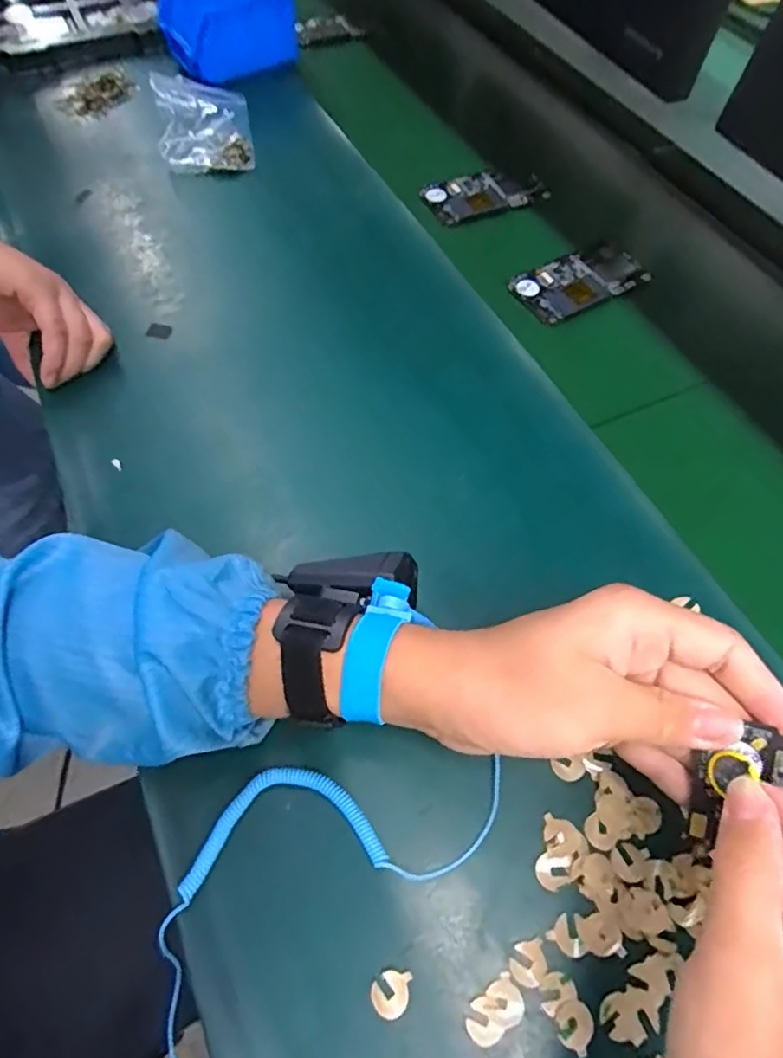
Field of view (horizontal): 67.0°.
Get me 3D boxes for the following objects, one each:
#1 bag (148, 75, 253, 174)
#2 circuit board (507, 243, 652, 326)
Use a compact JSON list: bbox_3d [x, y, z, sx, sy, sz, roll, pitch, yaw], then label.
[{"bbox_3d":[-0.197,-0.419,0.621,0.093,0.042,0.125,-10,61,-4],"label":"bag"},{"bbox_3d":[0.174,-0.225,0.536,0.125,0.009,0.063,-26,62,-21],"label":"circuit board"}]

